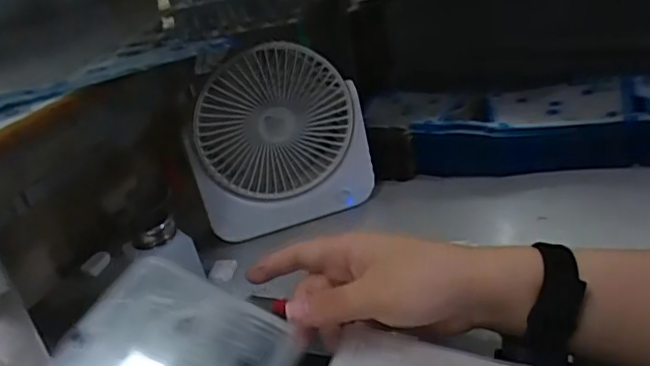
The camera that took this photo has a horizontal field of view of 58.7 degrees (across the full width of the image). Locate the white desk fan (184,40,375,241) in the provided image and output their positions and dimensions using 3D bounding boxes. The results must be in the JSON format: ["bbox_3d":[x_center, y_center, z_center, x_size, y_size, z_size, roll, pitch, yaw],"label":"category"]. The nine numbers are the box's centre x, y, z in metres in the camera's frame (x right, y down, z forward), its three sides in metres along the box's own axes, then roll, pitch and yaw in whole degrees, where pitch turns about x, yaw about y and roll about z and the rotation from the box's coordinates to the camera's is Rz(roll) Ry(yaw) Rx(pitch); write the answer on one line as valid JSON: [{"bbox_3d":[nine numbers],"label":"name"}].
[{"bbox_3d":[-0.053,-0.048,0.617,0.182,0.187,0.062,-21,28,-15],"label":"white desk fan"}]

